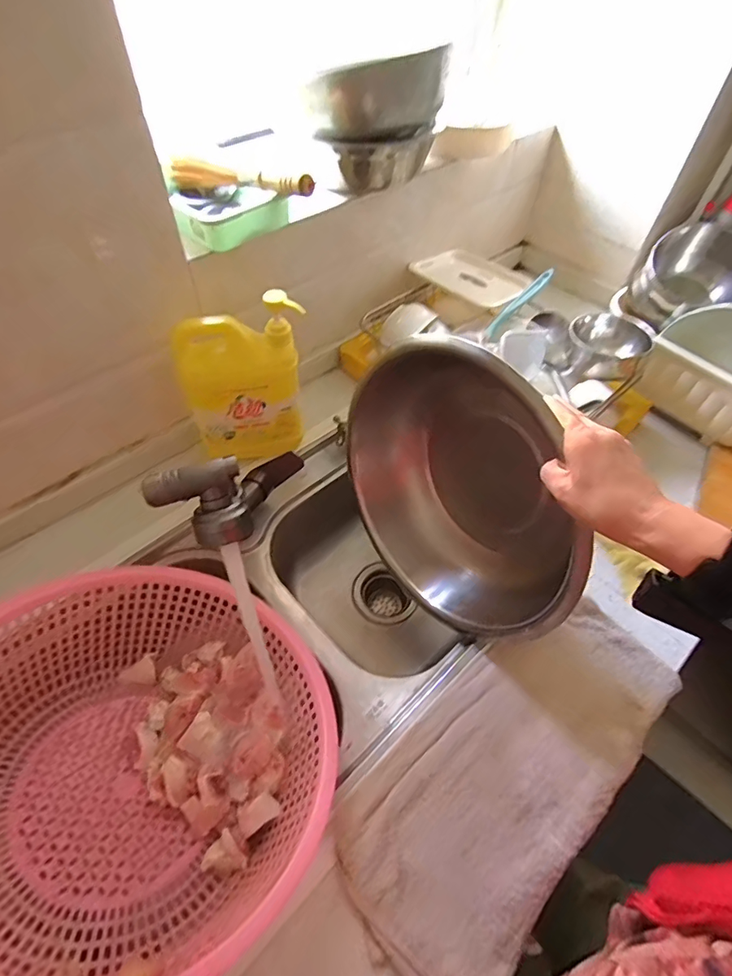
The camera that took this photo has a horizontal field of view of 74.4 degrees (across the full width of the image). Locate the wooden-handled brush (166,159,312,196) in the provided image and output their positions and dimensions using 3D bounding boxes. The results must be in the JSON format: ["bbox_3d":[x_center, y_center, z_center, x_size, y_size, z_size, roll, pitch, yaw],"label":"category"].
[{"bbox_3d":[-0.161,-0.392,0.614,0.223,0.041,0.022,25,55,19],"label":"wooden-handled brush"}]

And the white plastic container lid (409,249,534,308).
[{"bbox_3d":[0.190,-0.377,0.860,0.180,0.021,0.128,34,63,19],"label":"white plastic container lid"}]

